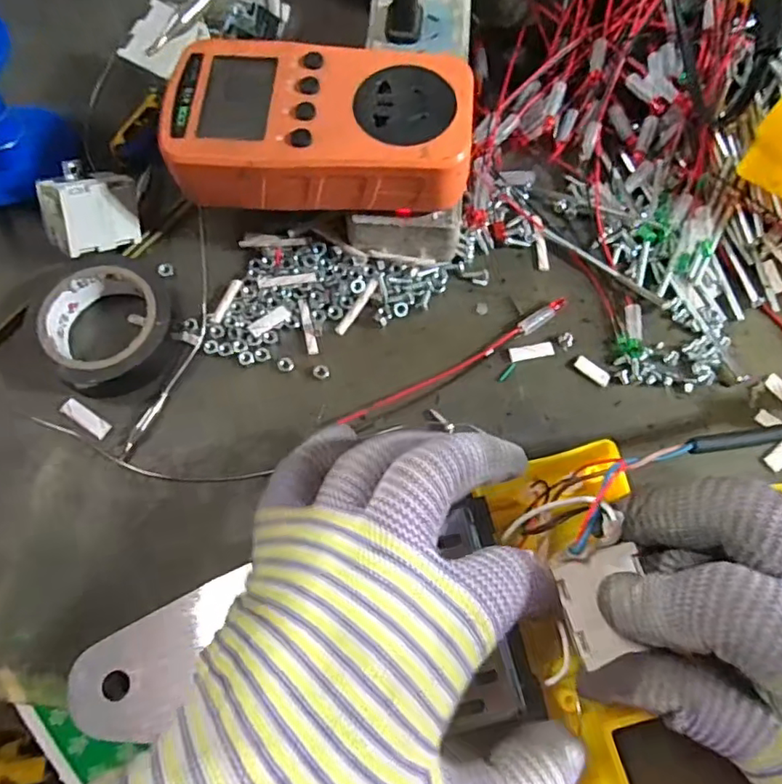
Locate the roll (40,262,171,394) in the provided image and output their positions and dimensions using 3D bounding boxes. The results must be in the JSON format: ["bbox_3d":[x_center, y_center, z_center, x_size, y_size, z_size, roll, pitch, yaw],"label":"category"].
[{"bbox_3d":[-0.128,-0.031,0.256,0.053,0.022,0.057,1,72,-2],"label":"roll"}]

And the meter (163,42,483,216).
[{"bbox_3d":[-0.030,-0.115,0.242,0.124,0.030,0.069,-1,72,-2],"label":"meter"}]

